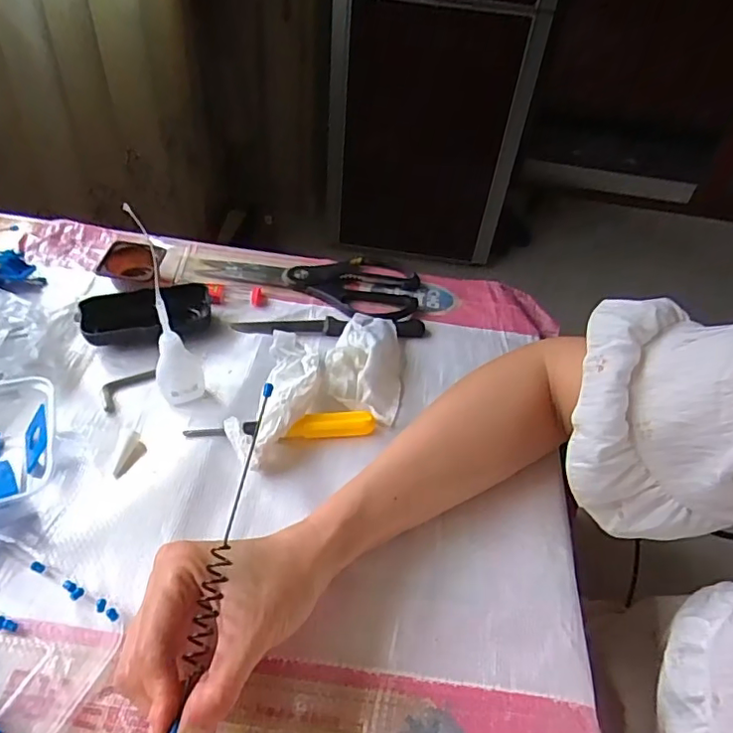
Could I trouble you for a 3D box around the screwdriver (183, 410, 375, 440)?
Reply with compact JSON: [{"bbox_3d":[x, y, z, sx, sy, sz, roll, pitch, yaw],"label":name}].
[{"bbox_3d":[-0.064,0.047,0.435,0.142,0.017,0.016,-2,46,-10],"label":"screwdriver"}]

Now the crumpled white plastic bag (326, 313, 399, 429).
[{"bbox_3d":[0.000,-0.006,0.486,0.064,0.028,0.116,10,45,2],"label":"crumpled white plastic bag"}]

